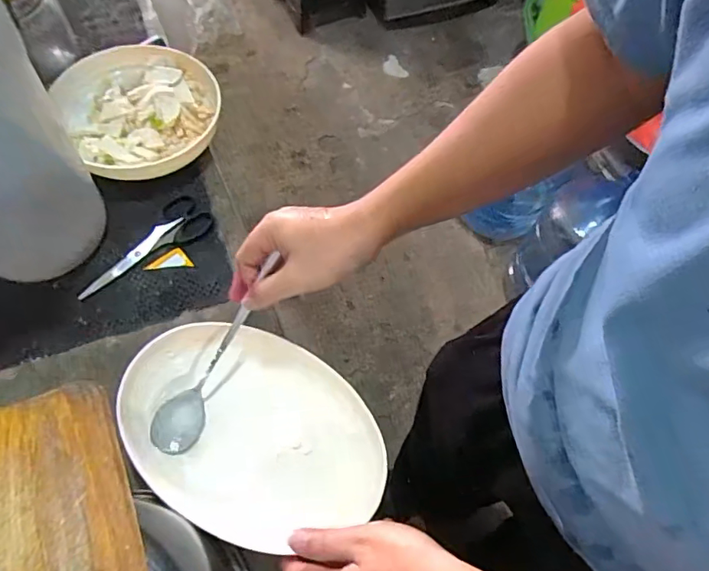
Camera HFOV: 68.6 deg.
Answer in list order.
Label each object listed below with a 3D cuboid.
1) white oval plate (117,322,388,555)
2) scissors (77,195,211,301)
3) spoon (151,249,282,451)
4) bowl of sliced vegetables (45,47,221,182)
[{"bbox_3d":[-0.088,0.129,0.444,0.225,0.035,0.166,27,78,9],"label":"white oval plate"},{"bbox_3d":[-0.221,-0.038,0.546,0.052,0.008,0.151,41,67,17],"label":"scissors"},{"bbox_3d":[-0.117,0.059,0.448,0.037,0.023,0.188,31,92,13],"label":"spoon"},{"bbox_3d":[-0.242,-0.205,0.601,0.173,0.043,0.168,2,62,-3],"label":"bowl of sliced vegetables"}]

